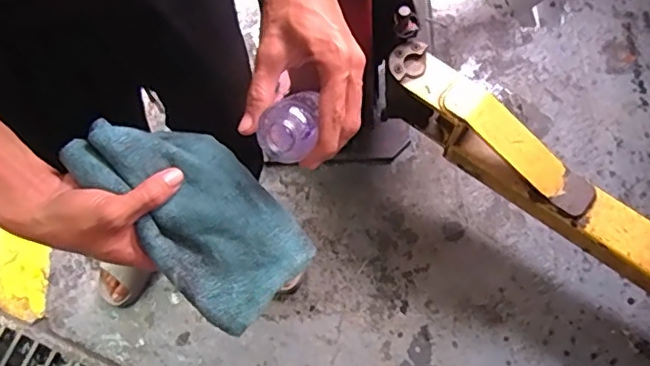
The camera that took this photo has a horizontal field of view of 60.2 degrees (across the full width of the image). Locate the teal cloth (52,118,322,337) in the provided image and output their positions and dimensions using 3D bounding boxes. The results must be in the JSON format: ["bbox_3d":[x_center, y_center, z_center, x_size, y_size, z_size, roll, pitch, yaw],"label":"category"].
[{"bbox_3d":[-0.108,0.019,0.466,0.107,0.019,0.199,-43,94,-18],"label":"teal cloth"}]

